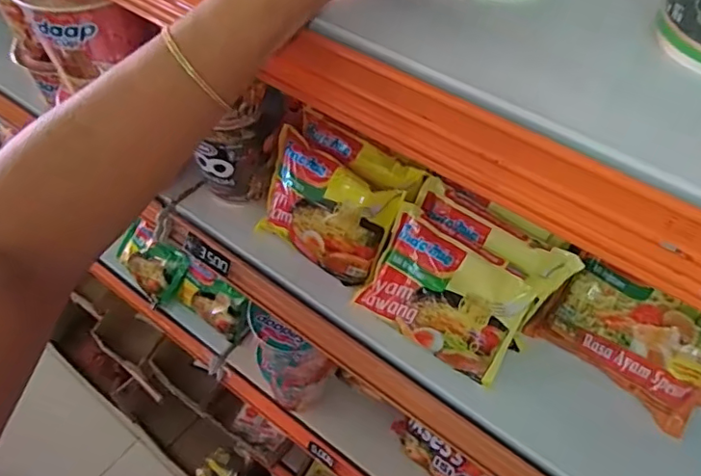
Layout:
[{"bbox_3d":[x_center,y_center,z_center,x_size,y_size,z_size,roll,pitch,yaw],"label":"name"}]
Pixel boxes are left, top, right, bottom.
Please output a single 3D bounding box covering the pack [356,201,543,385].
[{"bbox_3d":[0.082,0.049,0.481,0.135,0.098,0.028,32,14,21],"label":"pack"}]

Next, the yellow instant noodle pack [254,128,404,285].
[{"bbox_3d":[-0.025,-0.026,0.529,0.130,0.107,0.030,34,31,25],"label":"yellow instant noodle pack"}]

